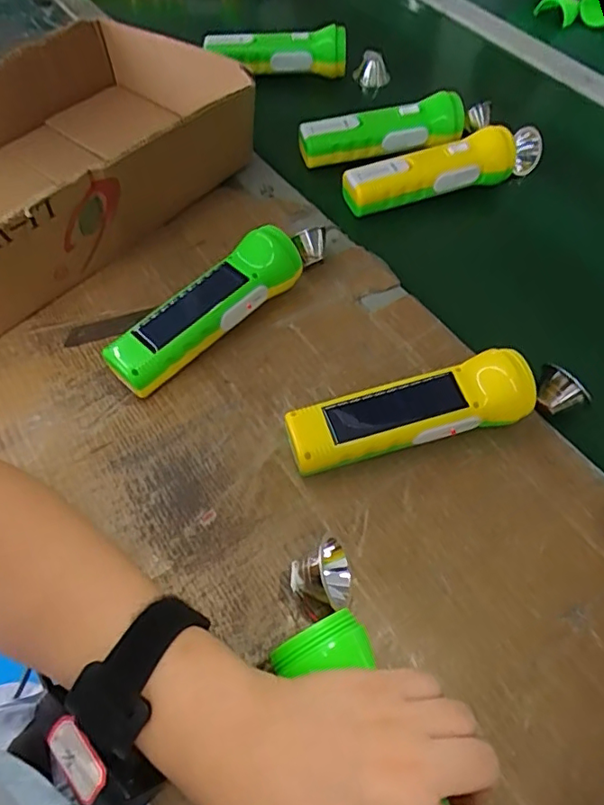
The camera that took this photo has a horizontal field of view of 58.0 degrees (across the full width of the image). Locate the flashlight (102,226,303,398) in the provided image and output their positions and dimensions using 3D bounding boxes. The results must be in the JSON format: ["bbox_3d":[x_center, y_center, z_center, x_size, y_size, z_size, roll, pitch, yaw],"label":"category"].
[{"bbox_3d":[-0.073,-0.072,0.418,0.168,0.048,0.047,-38,66,-22],"label":"flashlight"}]

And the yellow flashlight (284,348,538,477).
[{"bbox_3d":[0.071,0.009,0.370,0.162,0.046,0.044,-13,59,-9],"label":"yellow flashlight"}]

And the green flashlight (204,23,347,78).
[{"bbox_3d":[-0.030,-0.413,0.644,0.166,0.044,0.042,6,58,3],"label":"green flashlight"}]

